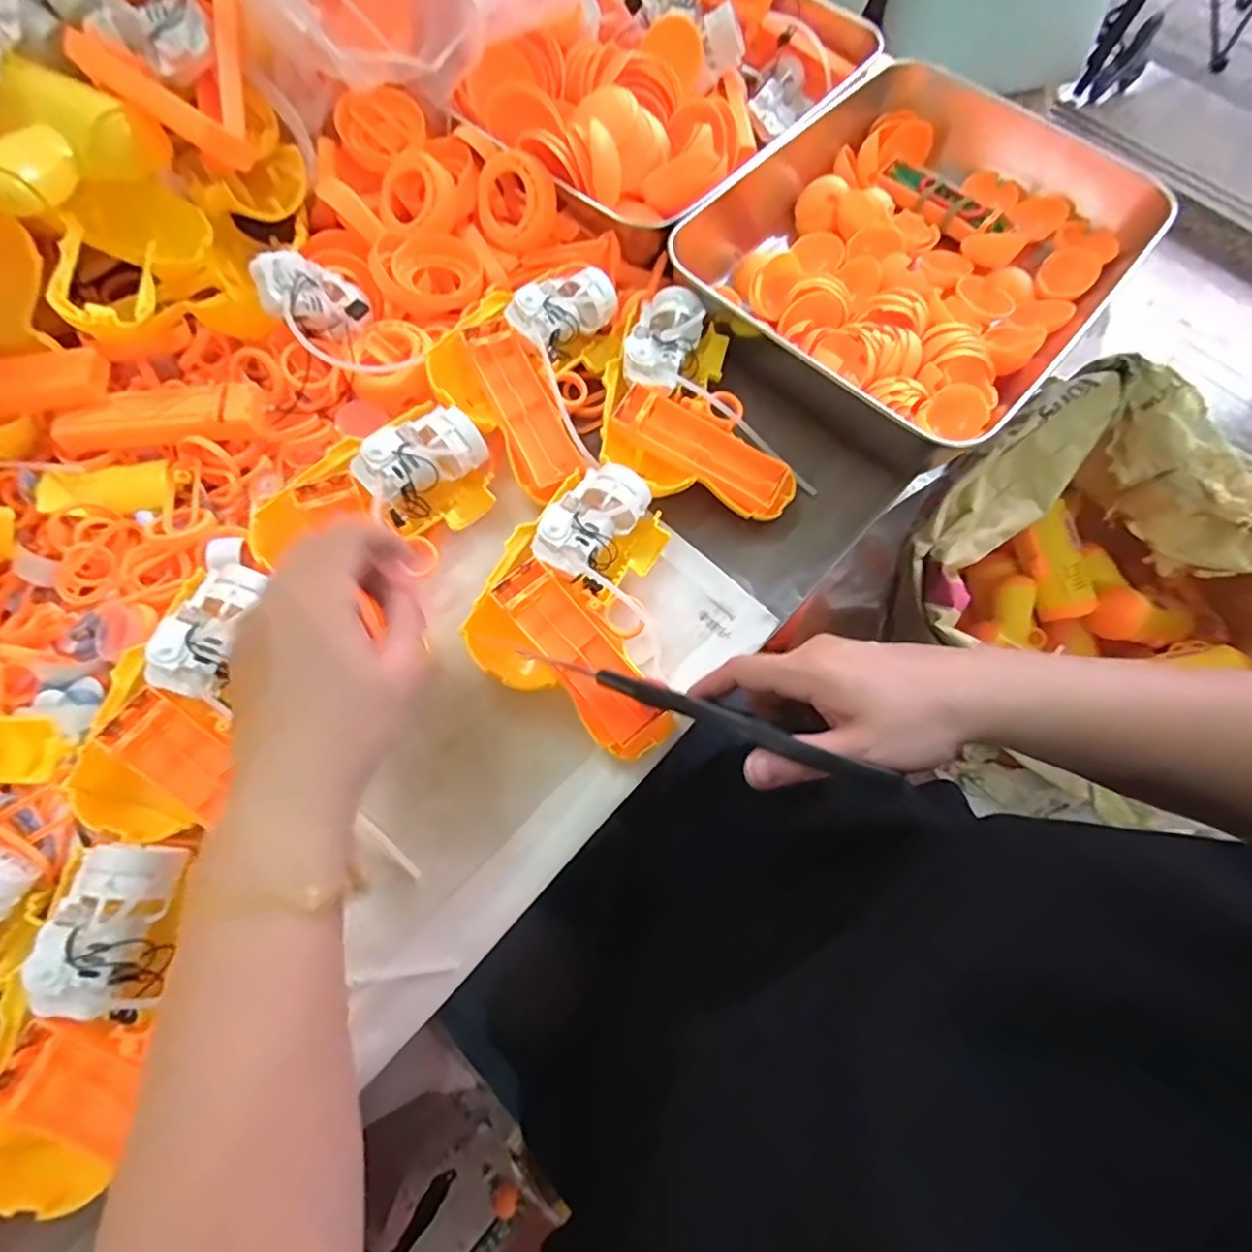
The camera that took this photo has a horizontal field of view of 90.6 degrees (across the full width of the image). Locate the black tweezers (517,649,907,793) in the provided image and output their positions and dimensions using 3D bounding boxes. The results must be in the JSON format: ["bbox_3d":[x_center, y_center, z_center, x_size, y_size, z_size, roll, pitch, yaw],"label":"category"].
[{"bbox_3d":[0.035,0.040,0.287,0.176,0.013,0.012,19,69,16],"label":"black tweezers"}]

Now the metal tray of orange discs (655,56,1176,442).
[{"bbox_3d":[0.191,-0.268,0.444,0.272,0.059,0.306,41,73,12],"label":"metal tray of orange discs"}]

